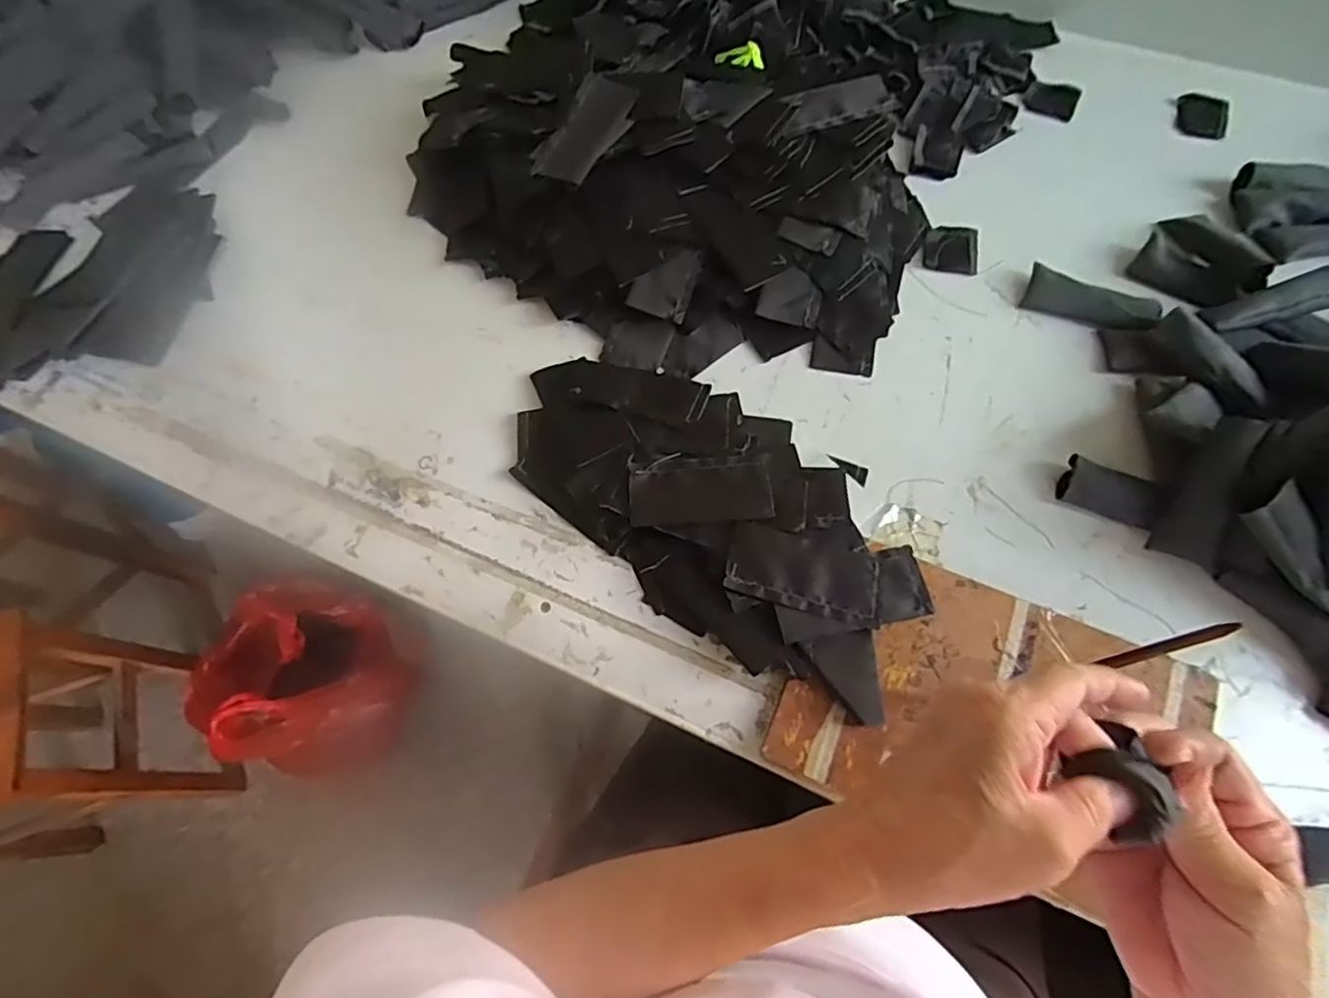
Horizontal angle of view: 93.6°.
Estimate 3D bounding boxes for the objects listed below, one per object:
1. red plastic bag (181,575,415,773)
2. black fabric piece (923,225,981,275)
[{"bbox_3d":[-0.587,0.309,1.038,0.305,0.280,0.277,-3,67,0],"label":"red plastic bag"},{"bbox_3d":[0.273,-0.241,0.594,0.049,0.007,0.057,6,70,5],"label":"black fabric piece"}]

